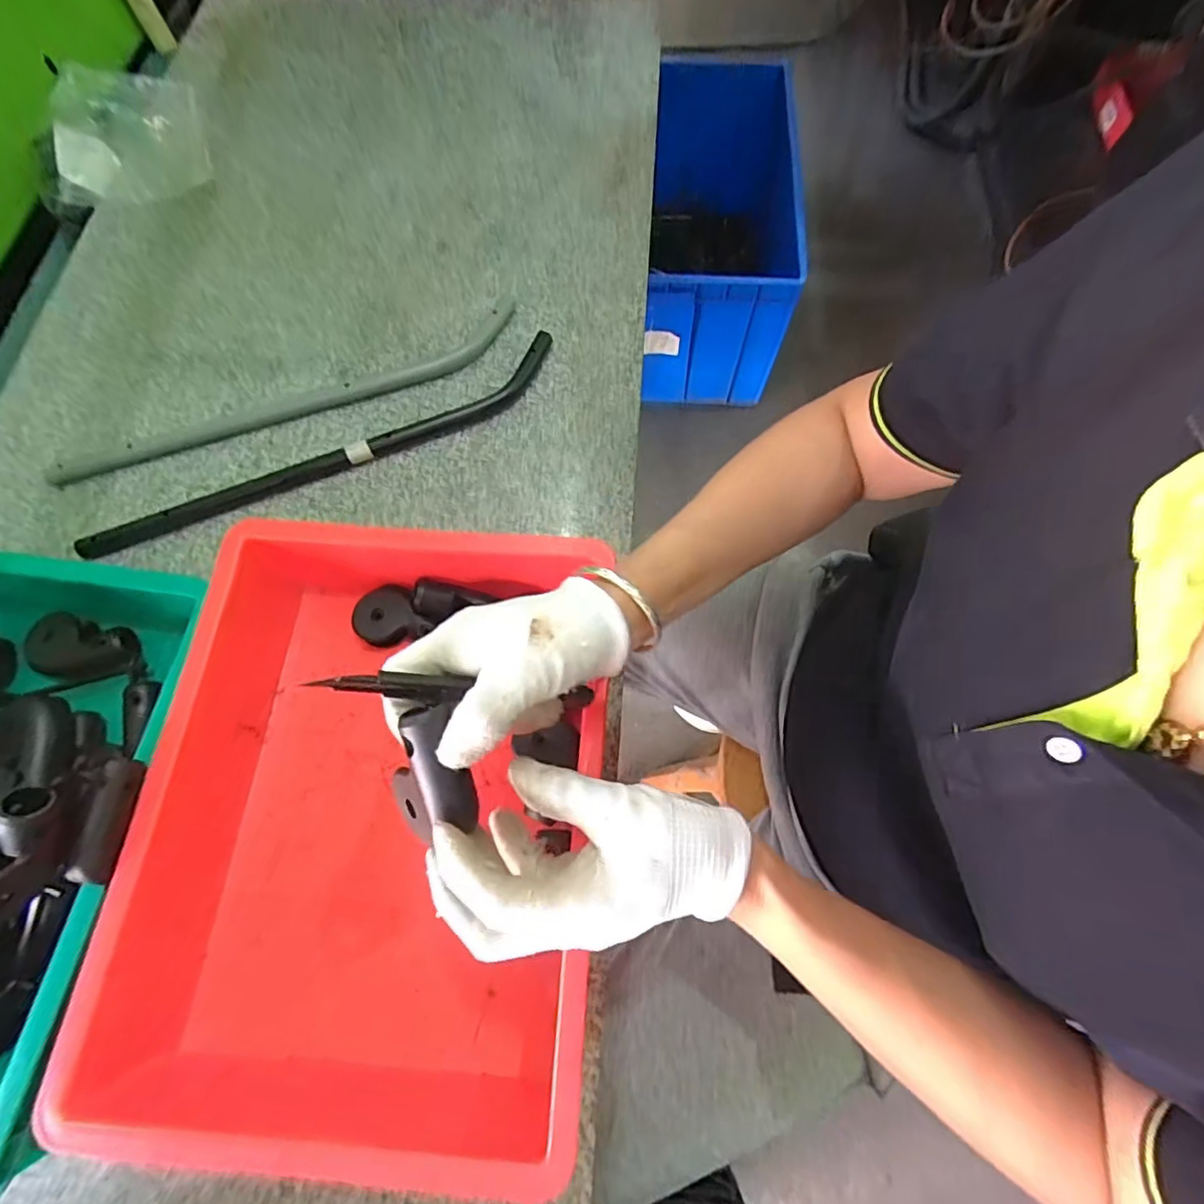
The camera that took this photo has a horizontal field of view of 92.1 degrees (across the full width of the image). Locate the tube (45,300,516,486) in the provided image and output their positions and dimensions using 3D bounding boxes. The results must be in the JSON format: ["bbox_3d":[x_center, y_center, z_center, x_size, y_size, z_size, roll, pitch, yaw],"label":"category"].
[{"bbox_3d":[-0.277,-0.186,0.537,0.431,0.012,0.052,-24,71,-9],"label":"tube"}]

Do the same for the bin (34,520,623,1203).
[{"bbox_3d":[-0.135,0.124,0.366,0.271,0.083,0.338,3,69,1],"label":"bin"}]

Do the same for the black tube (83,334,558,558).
[{"bbox_3d":[-0.231,-0.131,0.509,0.432,0.018,0.049,-29,71,-11],"label":"black tube"}]

